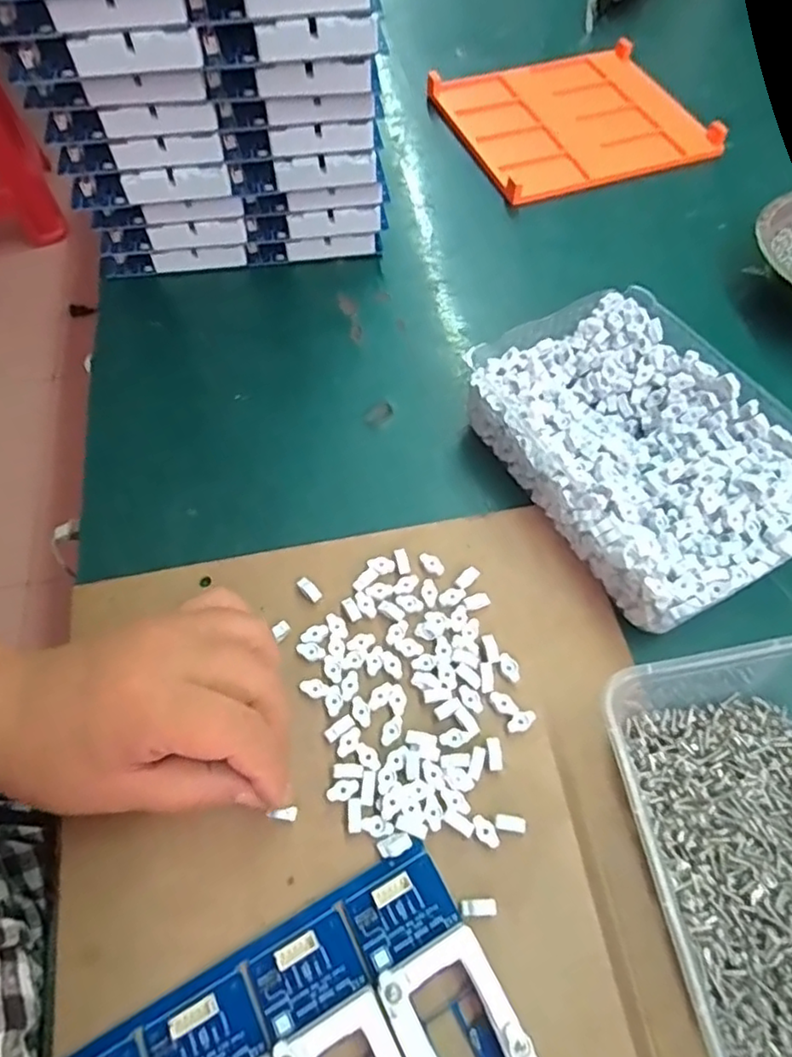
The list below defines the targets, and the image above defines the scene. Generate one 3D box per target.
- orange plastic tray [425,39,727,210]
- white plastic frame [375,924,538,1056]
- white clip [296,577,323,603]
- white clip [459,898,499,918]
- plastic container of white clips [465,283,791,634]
[{"bbox_3d":[0.149,-0.349,0.537,0.199,0.014,0.174,-20,63,-12],"label":"orange plastic tray"},{"bbox_3d":[0.025,0.182,0.223,0.039,0.019,0.063,-26,64,-15],"label":"white plastic frame"},{"bbox_3d":[-0.043,0.030,0.314,0.014,0.005,0.007,37,66,18],"label":"white clip"},{"bbox_3d":[0.033,0.150,0.250,0.014,0.004,0.006,-2,61,-2],"label":"white clip"},{"bbox_3d":[0.130,-0.043,0.338,0.123,0.045,0.172,-26,64,-15],"label":"plastic container of white clips"}]

